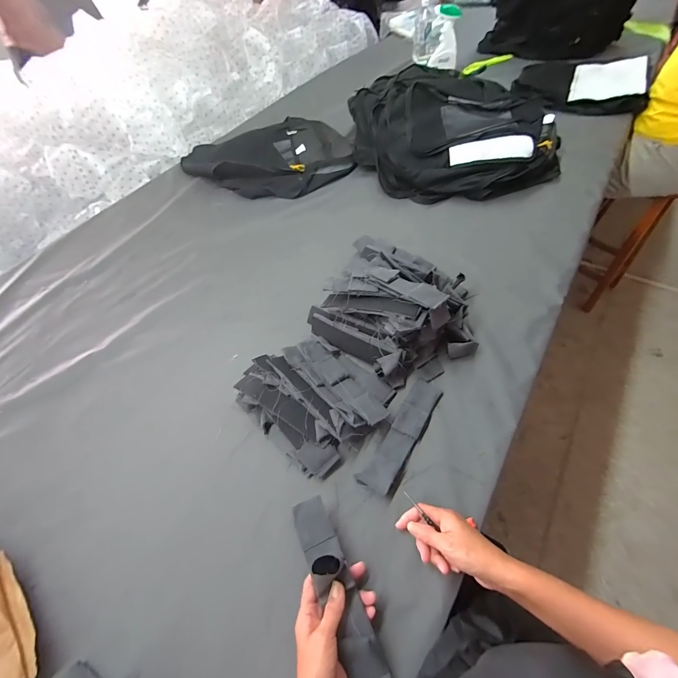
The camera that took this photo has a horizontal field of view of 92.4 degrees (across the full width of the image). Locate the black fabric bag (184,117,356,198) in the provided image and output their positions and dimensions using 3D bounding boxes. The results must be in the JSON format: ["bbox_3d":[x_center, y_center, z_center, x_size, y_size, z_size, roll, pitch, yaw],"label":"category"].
[{"bbox_3d":[-0.197,-0.602,1.058,0.501,0.060,0.436,-35,59,-18],"label":"black fabric bag"}]

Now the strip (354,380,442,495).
[{"bbox_3d":[0.104,0.148,0.518,0.052,0.016,0.200,30,63,24],"label":"strip"}]

